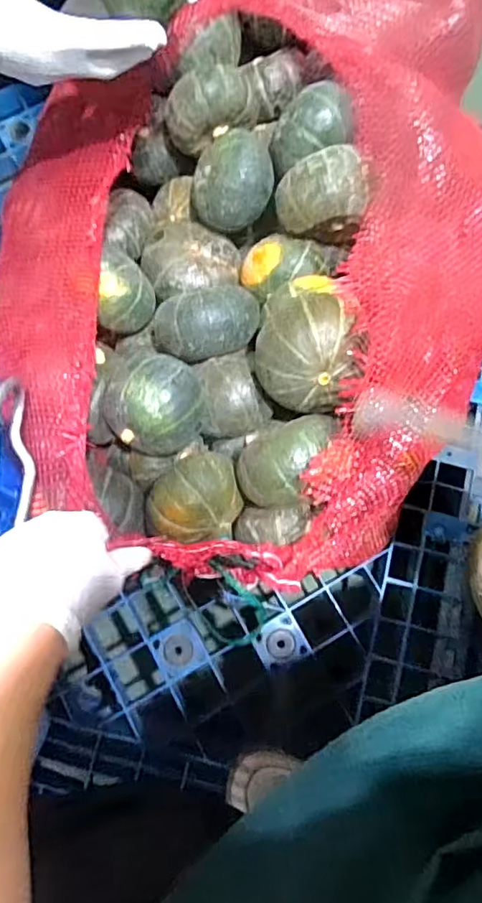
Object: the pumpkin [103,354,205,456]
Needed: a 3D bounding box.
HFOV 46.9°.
[{"bbox_3d":[-0.072,-0.037,0.468,0.078,0.063,0.075,0,76,-1],"label":"pumpkin"}]

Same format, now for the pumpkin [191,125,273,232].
[{"bbox_3d":[-0.010,-0.269,0.546,0.077,0.063,0.080,0,76,-1],"label":"pumpkin"}]

